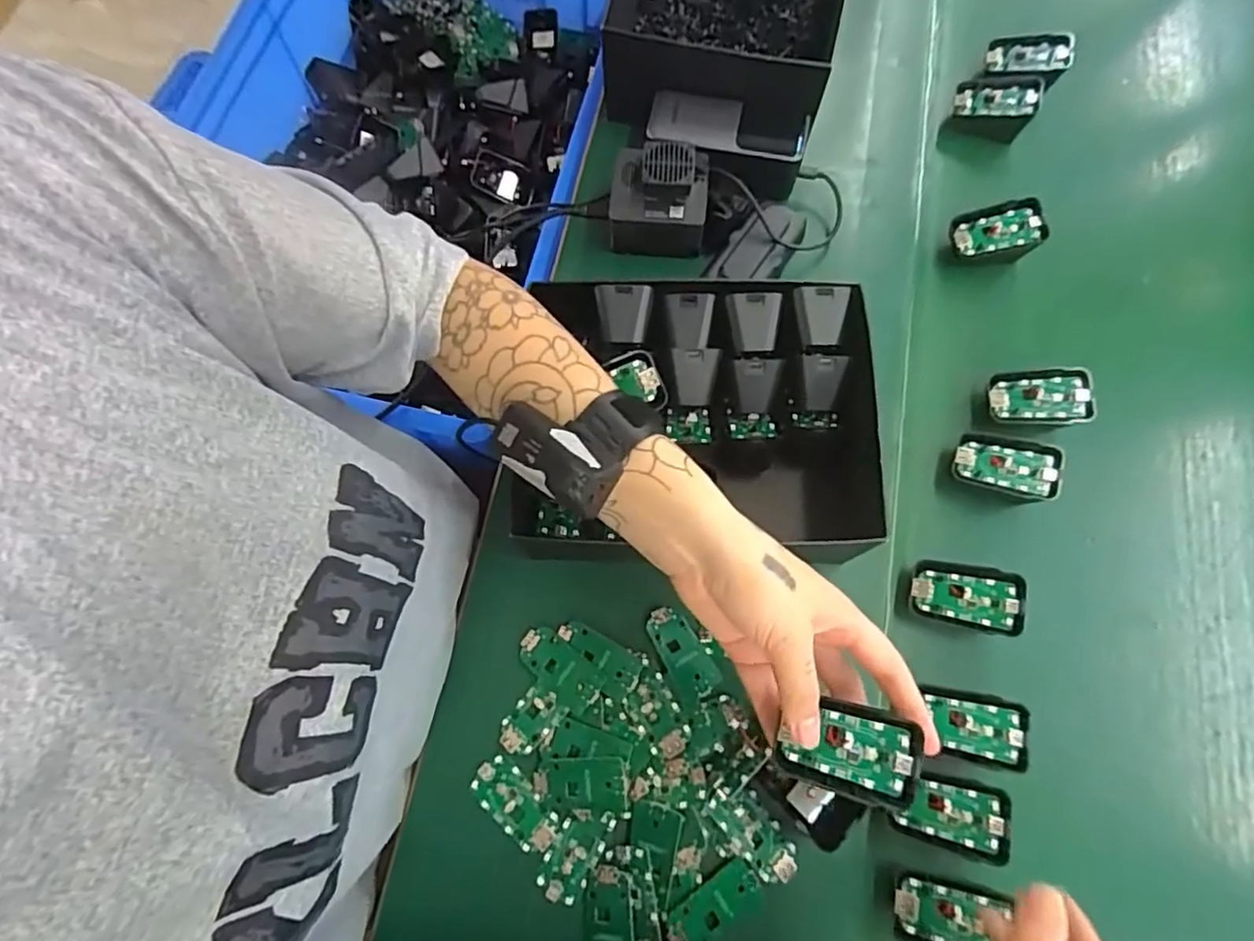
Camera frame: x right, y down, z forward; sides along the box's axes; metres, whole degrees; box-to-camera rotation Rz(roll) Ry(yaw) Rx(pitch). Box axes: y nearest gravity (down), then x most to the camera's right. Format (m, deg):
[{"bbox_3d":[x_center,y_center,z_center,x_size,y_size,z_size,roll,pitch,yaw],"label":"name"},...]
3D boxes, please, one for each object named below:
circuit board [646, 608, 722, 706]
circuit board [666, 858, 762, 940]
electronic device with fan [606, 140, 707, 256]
[{"bbox_3d":[0.038,0.124,0.430,0.030,0.005,0.062,-27,76,-10],"label":"circuit board"},{"bbox_3d":[0.053,0.269,0.383,0.062,0.008,0.026,-34,77,-11],"label":"circuit board"},{"bbox_3d":[0.026,-0.224,0.515,0.078,0.058,0.071,2,69,1],"label":"electronic device with fan"}]

